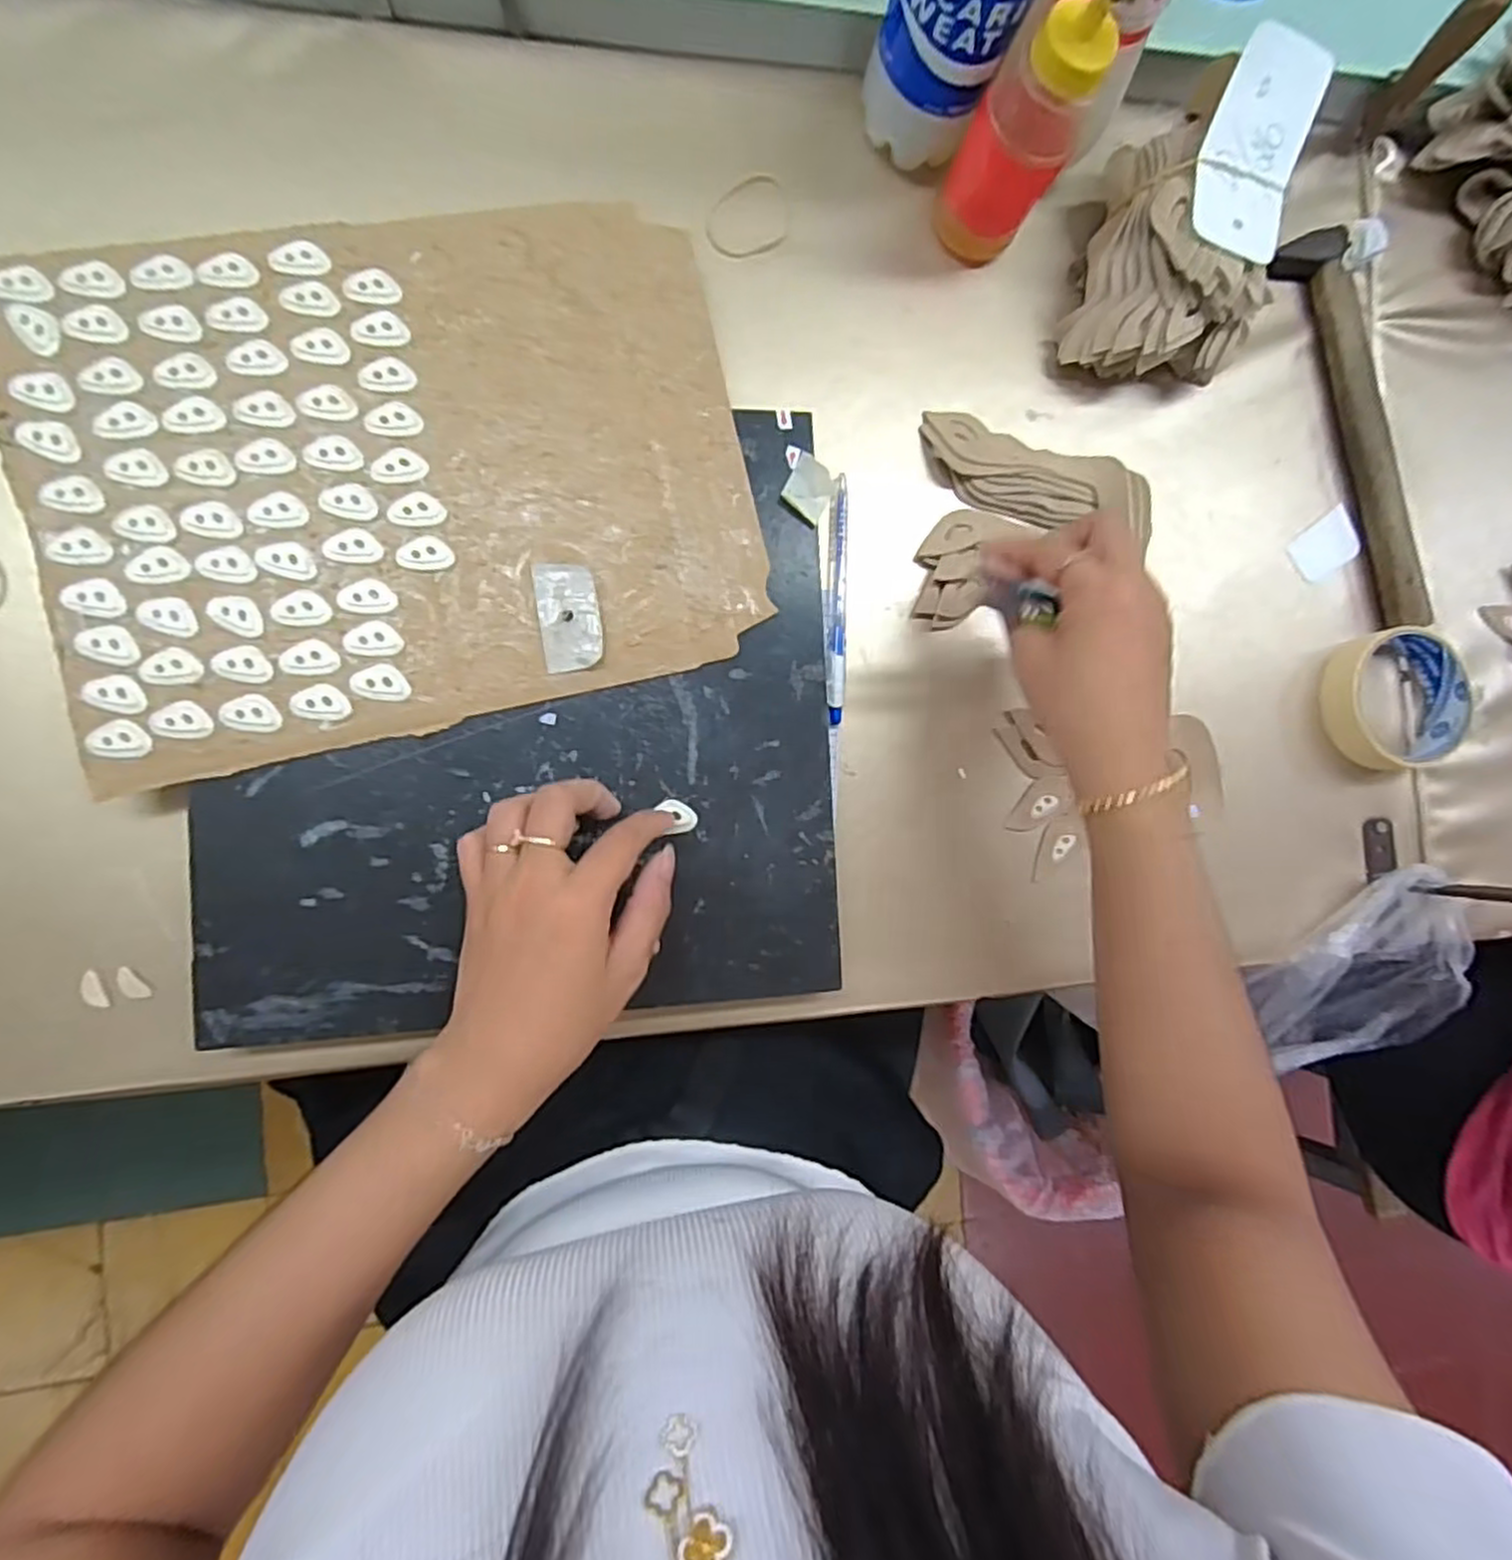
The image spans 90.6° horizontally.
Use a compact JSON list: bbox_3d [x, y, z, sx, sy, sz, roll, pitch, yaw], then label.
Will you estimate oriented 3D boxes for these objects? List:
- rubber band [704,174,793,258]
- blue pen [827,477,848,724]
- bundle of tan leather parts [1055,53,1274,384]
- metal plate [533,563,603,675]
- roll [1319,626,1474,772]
[{"bbox_3d":[-0.004,-0.312,0.416,0.056,0.005,0.041,-35,95,-8],"label":"rubber band"},{"bbox_3d":[0.045,-0.100,0.417,0.013,0.011,0.136,2,89,-10],"label":"blue pen"},{"bbox_3d":[0.239,-0.293,0.422,0.099,0.070,0.124,12,87,-9],"label":"bundle of tan leather parts"},{"bbox_3d":[-0.091,-0.080,0.365,0.028,0.004,0.052,-8,91,-10],"label":"metal plate"},{"bbox_3d":[0.404,-0.050,0.469,0.095,0.024,0.086,-3,90,-10],"label":"roll"}]

